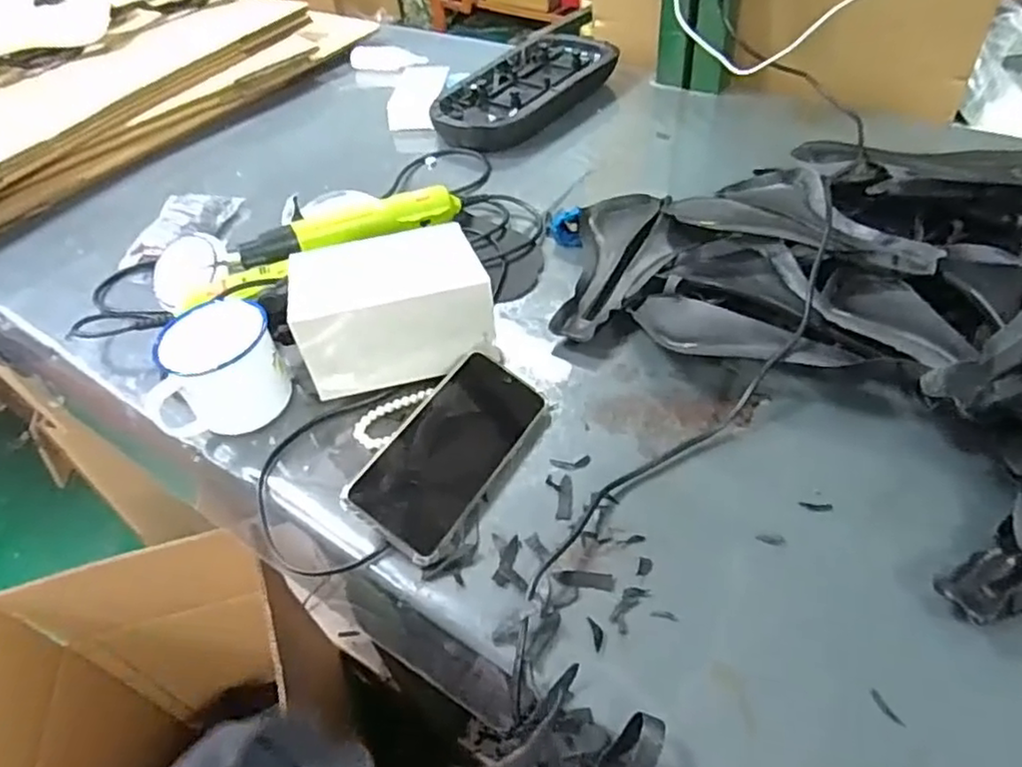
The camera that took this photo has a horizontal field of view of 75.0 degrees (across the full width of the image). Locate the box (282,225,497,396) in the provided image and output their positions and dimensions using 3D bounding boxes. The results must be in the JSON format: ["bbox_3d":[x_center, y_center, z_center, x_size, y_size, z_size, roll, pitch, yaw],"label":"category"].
[{"bbox_3d":[-0.098,-0.063,0.567,0.153,0.090,0.090,-12,47,-4],"label":"box"}]

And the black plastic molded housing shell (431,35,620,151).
[{"bbox_3d":[0.021,-0.398,0.912,0.160,0.047,0.276,23,54,25],"label":"black plastic molded housing shell"}]

